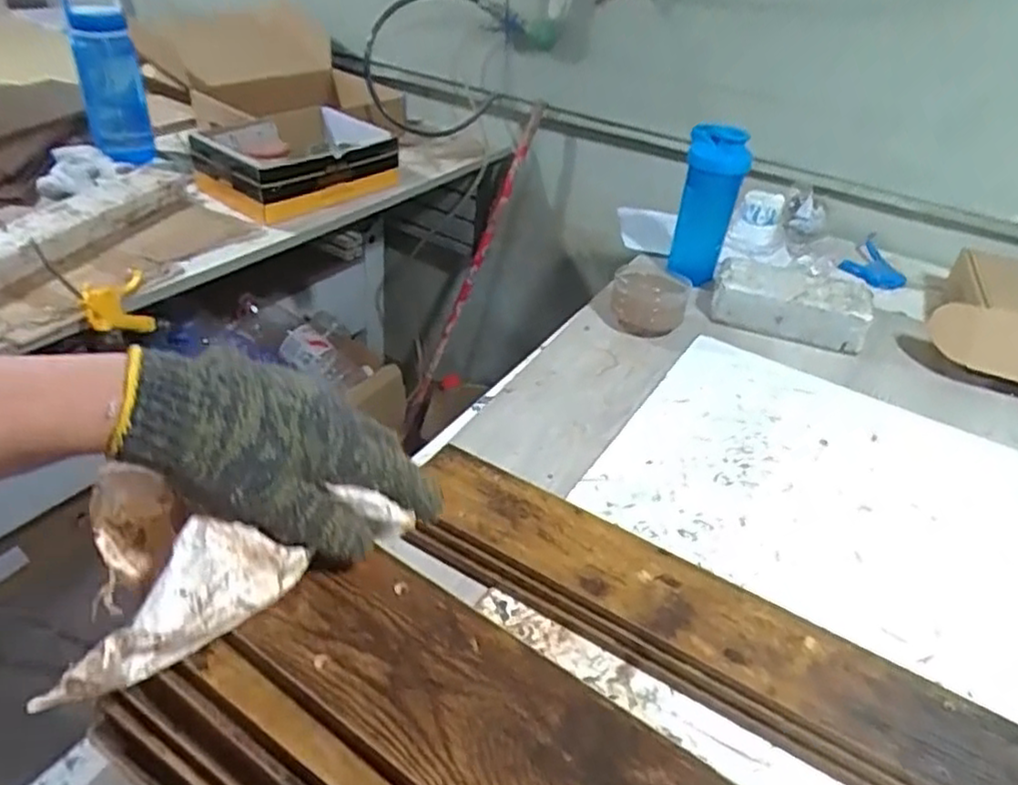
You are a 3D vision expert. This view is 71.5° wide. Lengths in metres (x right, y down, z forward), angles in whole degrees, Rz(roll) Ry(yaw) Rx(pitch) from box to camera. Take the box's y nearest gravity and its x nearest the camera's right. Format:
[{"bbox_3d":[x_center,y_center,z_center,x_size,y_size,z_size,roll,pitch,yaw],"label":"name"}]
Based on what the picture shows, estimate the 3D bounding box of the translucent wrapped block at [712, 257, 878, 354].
[{"bbox_3d":[0.396,-0.128,0.994,0.212,0.073,0.101,13,37,8],"label":"translucent wrapped block"}]

